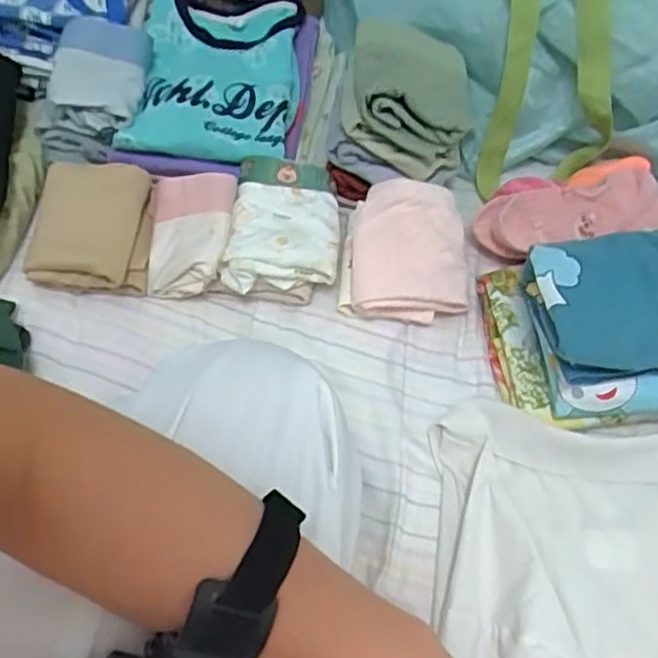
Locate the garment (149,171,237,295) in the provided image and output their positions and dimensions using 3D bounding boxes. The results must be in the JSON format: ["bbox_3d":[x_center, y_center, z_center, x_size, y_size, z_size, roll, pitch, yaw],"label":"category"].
[{"bbox_3d":[-0.114,-0.083,0.562,0.073,0.050,0.107,6,58,5],"label":"garment"}]

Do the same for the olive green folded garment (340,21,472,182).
[{"bbox_3d":[0.065,-0.190,0.559,0.104,0.071,0.109,10,58,7],"label":"olive green folded garment"}]

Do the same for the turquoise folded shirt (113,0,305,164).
[{"bbox_3d":[-0.106,-0.238,0.630,0.153,0.032,0.213,2,58,3],"label":"turquoise folded shirt"}]

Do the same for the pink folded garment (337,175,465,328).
[{"bbox_3d":[0.058,-0.059,0.547,0.096,0.065,0.099,-1,57,1],"label":"pink folded garment"}]

